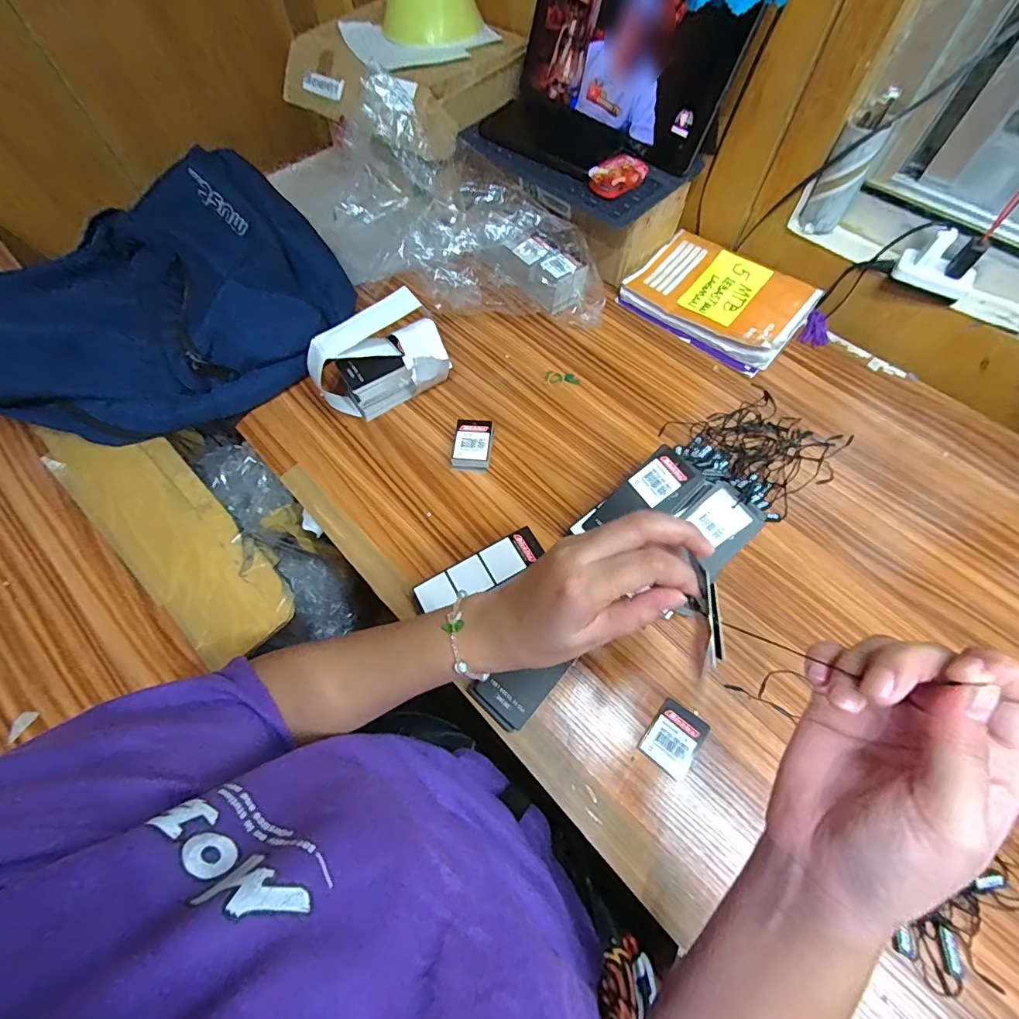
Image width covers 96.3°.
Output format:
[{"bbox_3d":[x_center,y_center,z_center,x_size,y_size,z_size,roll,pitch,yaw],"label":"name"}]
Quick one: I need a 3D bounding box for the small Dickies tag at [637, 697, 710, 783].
[{"bbox_3d":[0.135,0.187,0.373,0.040,0.004,0.051,36,70,17],"label":"small Dickies tag"}]

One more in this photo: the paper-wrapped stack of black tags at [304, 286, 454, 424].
[{"bbox_3d":[-0.132,-0.145,0.489,0.132,0.103,0.077,-32,67,-14],"label":"paper-wrapped stack of black tags"}]

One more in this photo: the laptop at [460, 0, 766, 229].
[{"bbox_3d":[0.090,-0.476,0.520,0.184,0.189,0.273,-41,70,-17],"label":"laptop"}]

